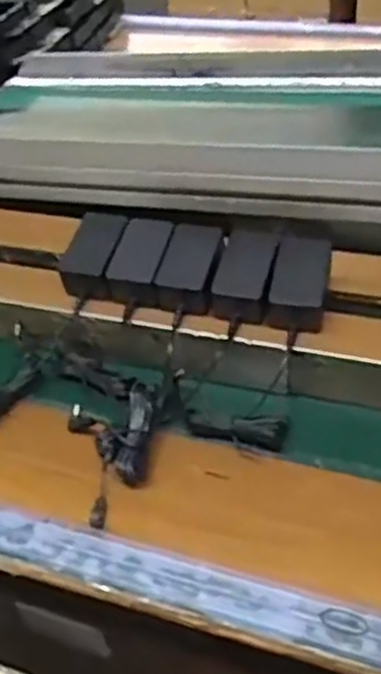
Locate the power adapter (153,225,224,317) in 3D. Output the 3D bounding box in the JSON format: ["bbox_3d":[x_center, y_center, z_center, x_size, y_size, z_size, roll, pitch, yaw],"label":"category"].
[{"bbox_3d":[0.003,-0.057,0.639,0.047,0.030,0.074,7,57,16],"label":"power adapter"}]

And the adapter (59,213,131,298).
[{"bbox_3d":[-0.083,-0.072,0.656,0.045,0.023,0.075,4,59,18],"label":"adapter"}]

